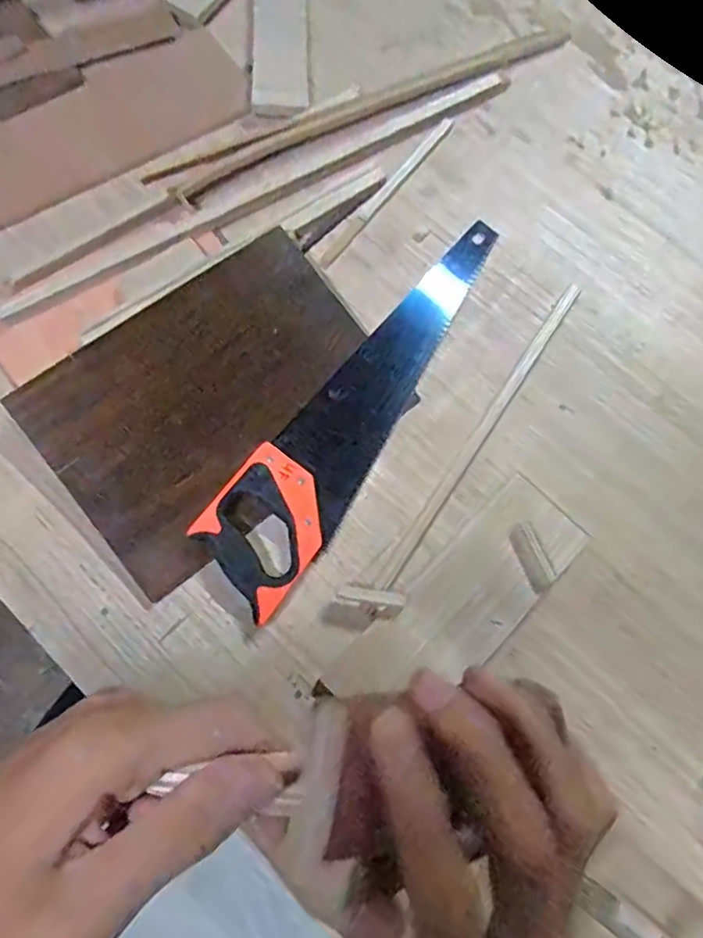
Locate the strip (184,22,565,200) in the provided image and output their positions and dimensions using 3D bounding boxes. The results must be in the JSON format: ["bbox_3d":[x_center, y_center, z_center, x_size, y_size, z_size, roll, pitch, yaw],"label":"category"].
[{"bbox_3d":[0.046,-0.486,0.786,0.593,0.012,0.046,-30,77,-13],"label":"strip"}]

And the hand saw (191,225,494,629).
[{"bbox_3d":[0.033,-0.082,0.647,0.111,0.030,0.508,38,74,7],"label":"hand saw"}]

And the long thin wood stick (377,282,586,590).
[{"bbox_3d":[0.147,-0.046,0.651,0.016,0.010,0.420,34,73,6],"label":"long thin wood stick"}]

